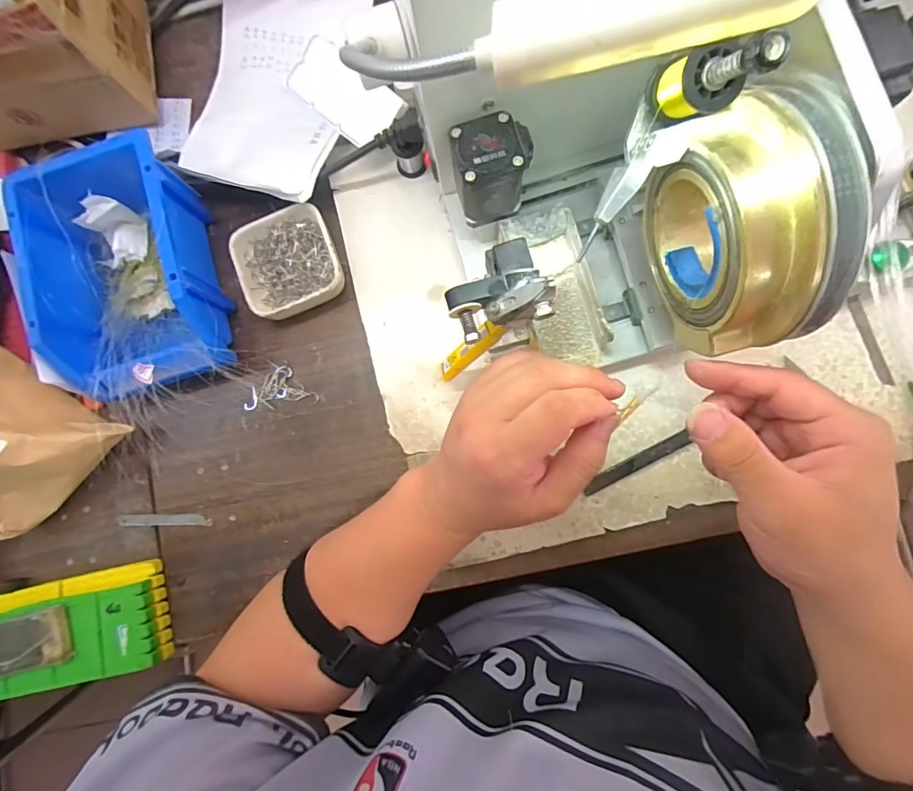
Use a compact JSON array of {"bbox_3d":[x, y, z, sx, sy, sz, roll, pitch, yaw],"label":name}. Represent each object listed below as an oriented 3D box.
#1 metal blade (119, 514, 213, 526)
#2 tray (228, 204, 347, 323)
[{"bbox_3d":[-0.250,0.107,0.391,0.080,0.006,0.010,-1,85,6],"label":"metal blade"},{"bbox_3d":[-0.140,-0.110,0.388,0.079,0.029,0.083,-22,83,4],"label":"tray"}]

